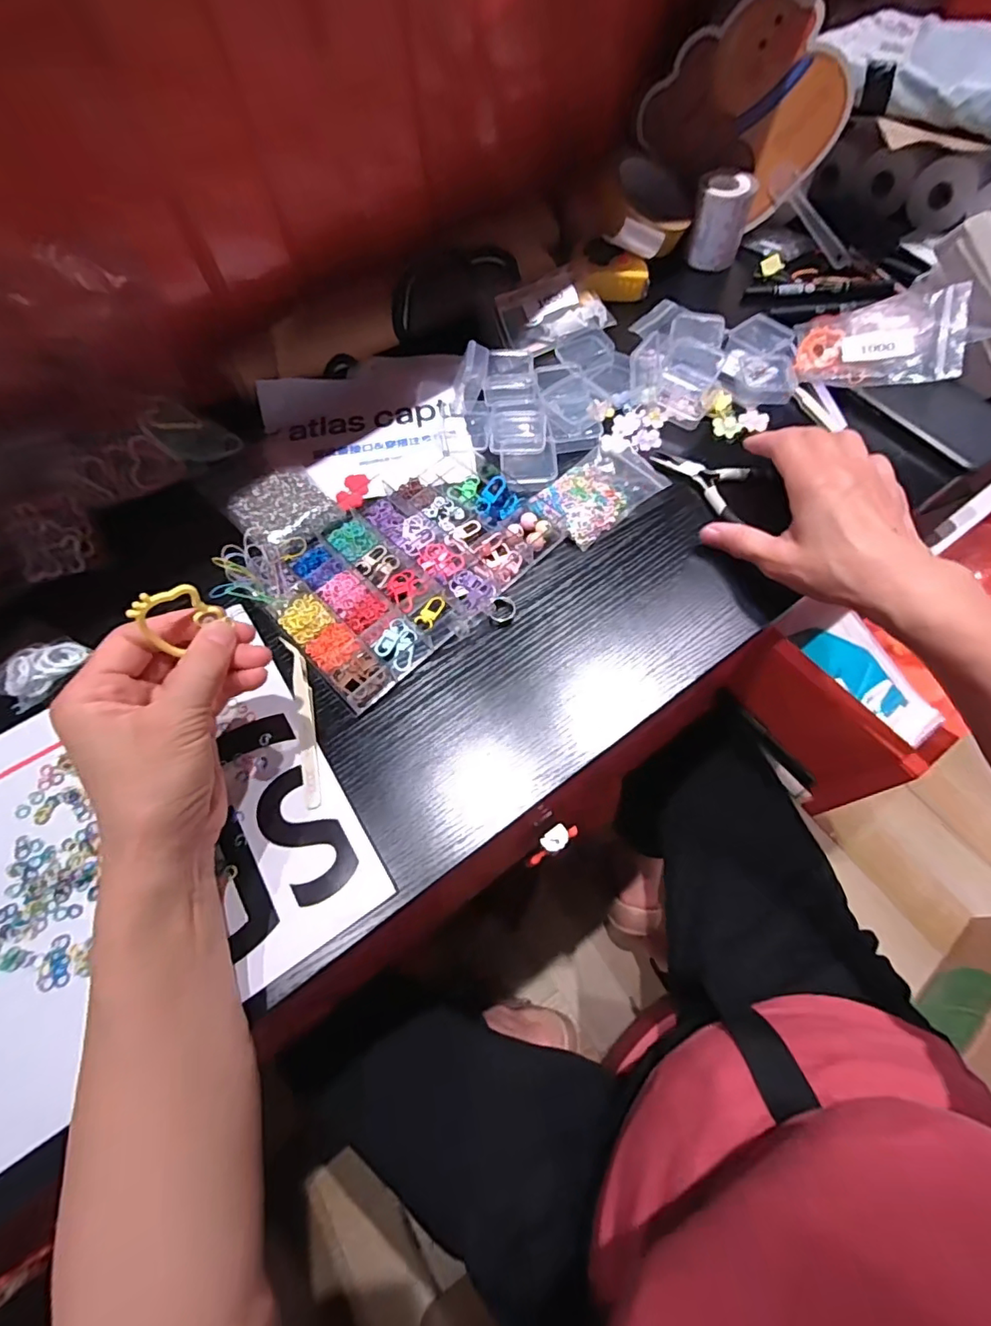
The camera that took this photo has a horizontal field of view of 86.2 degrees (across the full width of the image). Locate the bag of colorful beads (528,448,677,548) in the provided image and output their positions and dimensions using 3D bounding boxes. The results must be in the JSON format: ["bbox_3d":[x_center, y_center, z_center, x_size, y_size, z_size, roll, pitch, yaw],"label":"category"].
[{"bbox_3d":[0.085,-0.139,0.423,0.104,0.011,0.063,-42,69,-15],"label":"bag of colorful beads"}]

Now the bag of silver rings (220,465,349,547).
[{"bbox_3d":[-0.173,-0.129,0.428,0.073,0.009,0.084,-38,68,-13],"label":"bag of silver rings"}]

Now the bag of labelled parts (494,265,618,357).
[{"bbox_3d":[0.057,-0.337,0.504,0.100,0.034,0.062,-20,70,-7],"label":"bag of labelled parts"}]

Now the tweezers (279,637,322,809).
[{"bbox_3d":[-0.127,0.037,0.352,0.013,0.005,0.117,-15,65,-3],"label":"tweezers"}]

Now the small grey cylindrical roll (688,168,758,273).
[{"bbox_3d":[0.225,-0.443,0.532,0.051,0.061,0.050,16,68,8],"label":"small grey cylindrical roll"}]

